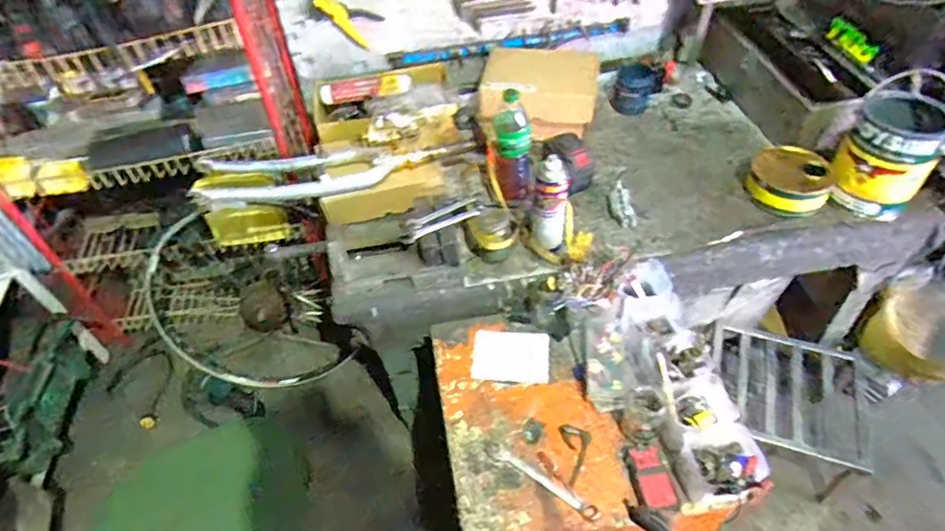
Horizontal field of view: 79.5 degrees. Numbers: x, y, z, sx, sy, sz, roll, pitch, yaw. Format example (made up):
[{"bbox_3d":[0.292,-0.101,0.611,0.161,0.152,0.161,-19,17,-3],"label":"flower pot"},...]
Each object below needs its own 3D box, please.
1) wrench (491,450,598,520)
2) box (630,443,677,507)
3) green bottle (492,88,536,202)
[{"bbox_3d":[0.118,0.356,0.929,0.185,0.004,0.025,26,55,22],"label":"wrench"},{"bbox_3d":[0.284,0.331,0.890,0.047,0.019,0.090,-11,50,-7],"label":"box"},{"bbox_3d":[0.082,-0.242,1.112,0.086,0.223,0.081,1,49,3],"label":"green bottle"}]

